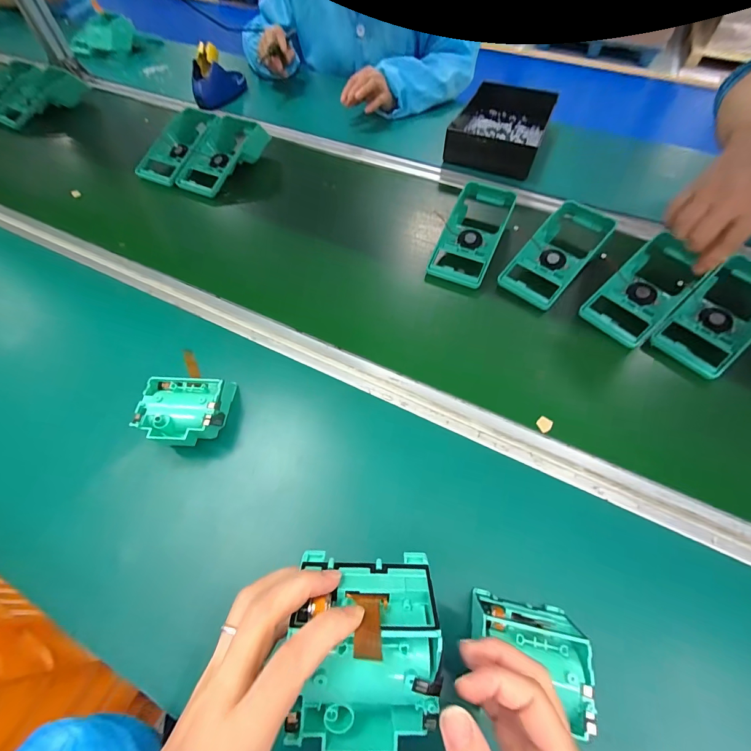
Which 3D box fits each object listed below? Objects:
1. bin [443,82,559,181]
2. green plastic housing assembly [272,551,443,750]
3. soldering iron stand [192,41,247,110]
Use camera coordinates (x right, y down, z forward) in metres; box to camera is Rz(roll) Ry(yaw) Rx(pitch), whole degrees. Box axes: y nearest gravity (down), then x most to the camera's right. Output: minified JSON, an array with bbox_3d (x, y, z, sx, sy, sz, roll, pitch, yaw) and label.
[{"bbox_3d":[0.241,-0.478,0.679,0.172,0.056,0.262,21,62,10],"label":"bin"},{"bbox_3d":[-0.005,0.138,0.179,0.072,0.041,0.084,1,60,-1],"label":"green plastic housing assembly"},{"bbox_3d":[-0.348,-0.655,0.773,0.065,0.091,0.167,16,61,8],"label":"soldering iron stand"}]

